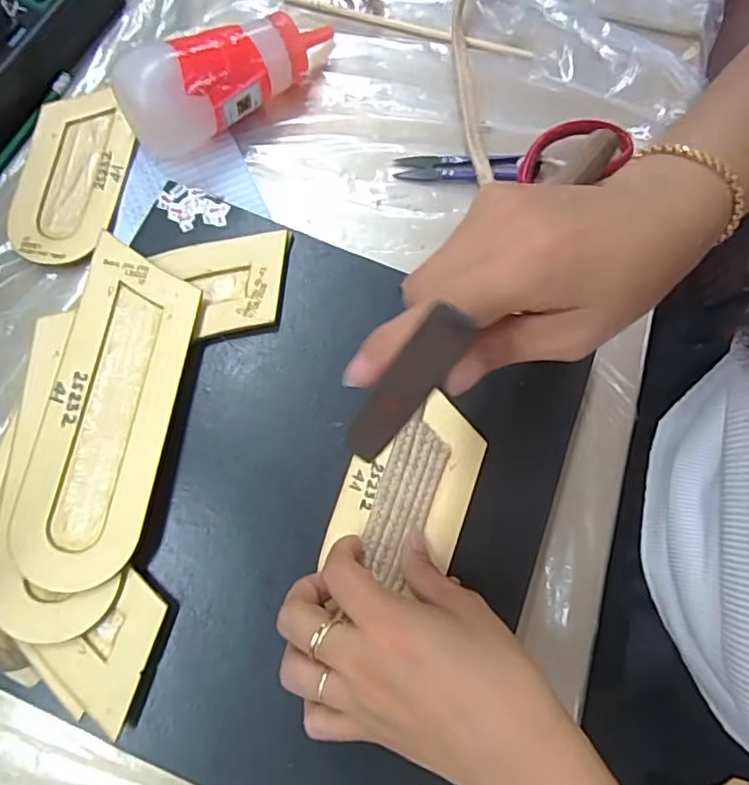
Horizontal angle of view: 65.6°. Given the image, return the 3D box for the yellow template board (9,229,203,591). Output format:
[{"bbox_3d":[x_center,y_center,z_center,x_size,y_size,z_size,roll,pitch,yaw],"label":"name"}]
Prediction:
[{"bbox_3d":[-0.149,0.007,0.328,0.067,0.007,0.191,9,74,-2],"label":"yellow template board"}]

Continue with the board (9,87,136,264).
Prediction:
[{"bbox_3d":[-0.211,-0.152,0.403,0.074,0.007,0.133,10,75,2],"label":"board"}]

